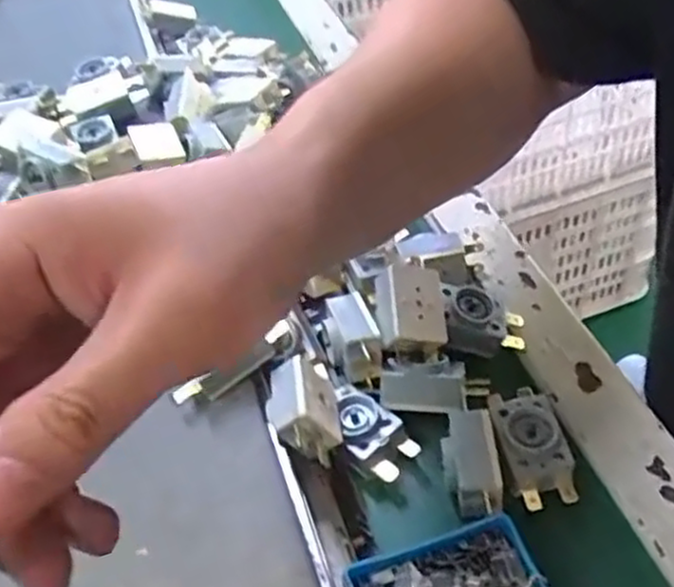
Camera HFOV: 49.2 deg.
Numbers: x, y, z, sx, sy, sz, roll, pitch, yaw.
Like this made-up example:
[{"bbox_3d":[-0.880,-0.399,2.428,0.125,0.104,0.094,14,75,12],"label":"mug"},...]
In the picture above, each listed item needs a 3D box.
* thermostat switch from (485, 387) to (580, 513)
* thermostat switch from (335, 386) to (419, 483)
[{"bbox_3d":[0.085,0.065,0.323,0.027,0.014,0.056,-14,46,-4],"label":"thermostat switch"},{"bbox_3d":[0.014,0.062,0.335,0.025,0.013,0.047,-34,51,-22],"label":"thermostat switch"}]

